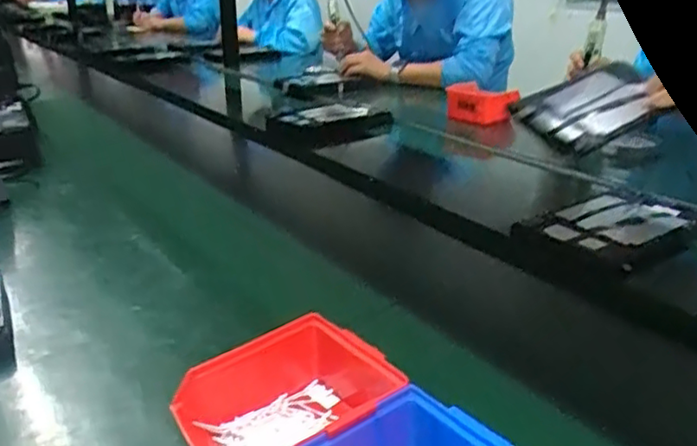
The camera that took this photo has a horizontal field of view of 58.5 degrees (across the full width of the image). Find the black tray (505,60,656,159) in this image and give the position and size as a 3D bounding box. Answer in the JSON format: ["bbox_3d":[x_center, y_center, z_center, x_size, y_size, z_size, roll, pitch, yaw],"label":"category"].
[{"bbox_3d":[0.376,-0.186,0.972,0.217,0.026,0.161,-26,47,-18],"label":"black tray"}]

